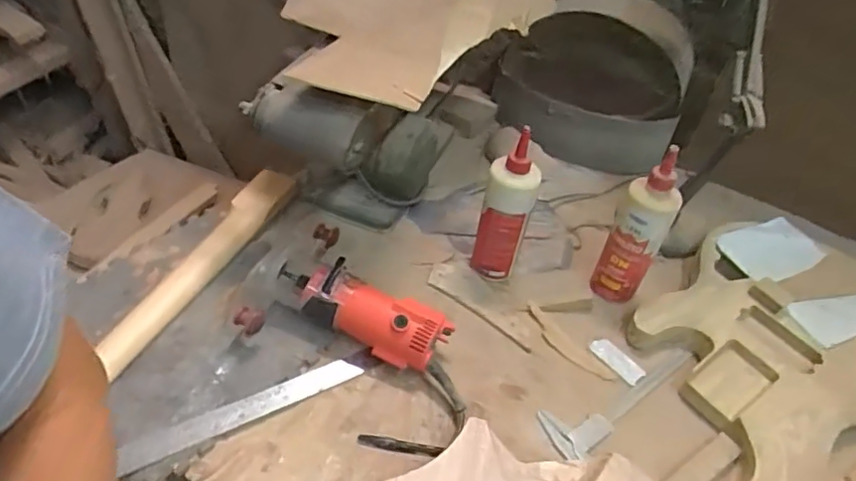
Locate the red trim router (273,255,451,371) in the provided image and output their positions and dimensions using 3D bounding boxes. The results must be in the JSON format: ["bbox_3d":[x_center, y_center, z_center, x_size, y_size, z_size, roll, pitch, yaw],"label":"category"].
[{"bbox_3d":[-0.082,0.083,0.737,0.222,0.086,0.080,24,48,16],"label":"red trim router"}]

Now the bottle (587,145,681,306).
[{"bbox_3d":[0.282,-0.005,0.789,0.068,0.216,0.057,6,45,-4],"label":"bottle"}]

